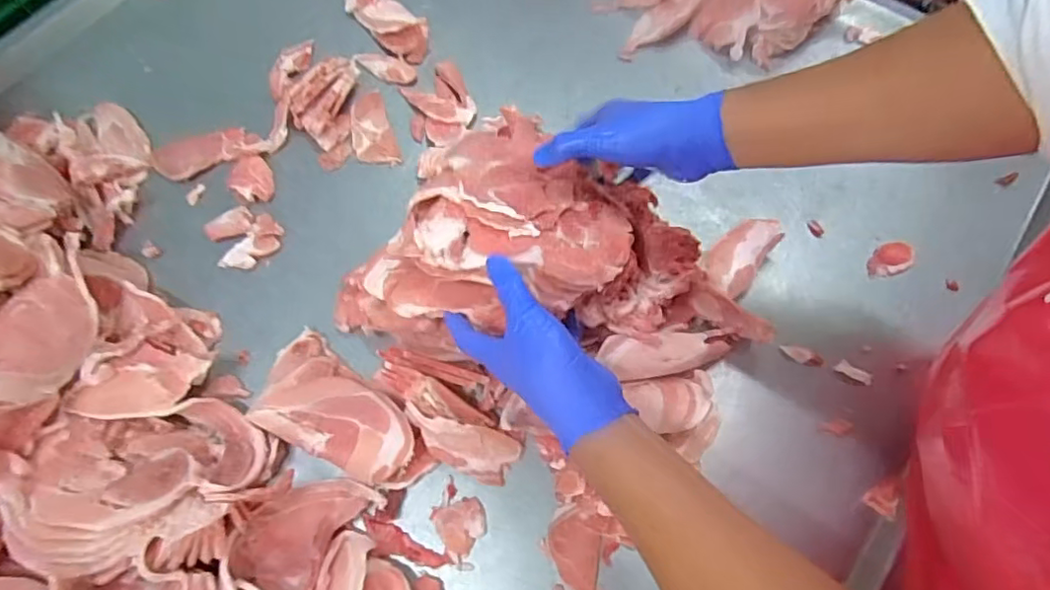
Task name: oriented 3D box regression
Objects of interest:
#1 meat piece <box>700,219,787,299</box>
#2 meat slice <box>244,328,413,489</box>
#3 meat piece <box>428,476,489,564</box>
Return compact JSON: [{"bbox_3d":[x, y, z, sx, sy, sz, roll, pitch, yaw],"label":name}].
[{"bbox_3d":[0.231,-0.046,0.625,0.053,0.021,0.090,41,74,17],"label":"meat piece"},{"bbox_3d":[-0.180,0.112,0.558,0.168,0.036,0.088,32,71,14],"label":"meat slice"},{"bbox_3d":[-0.064,0.205,0.537,0.054,0.010,0.050,41,74,17],"label":"meat piece"}]

